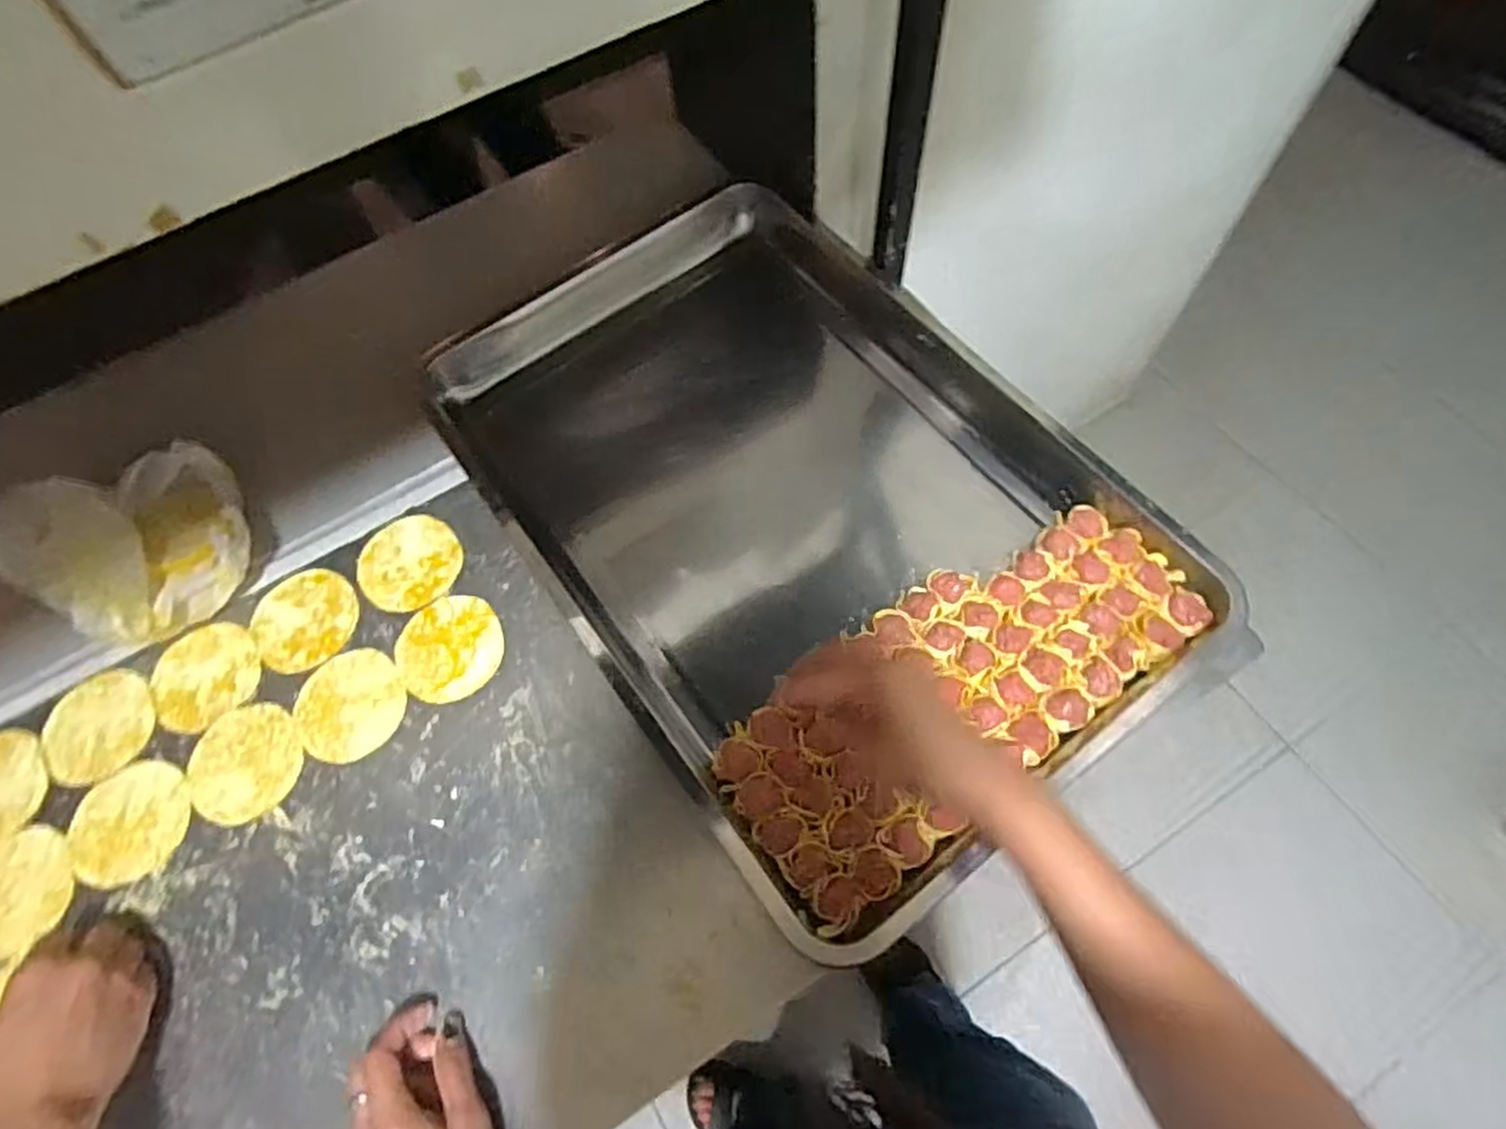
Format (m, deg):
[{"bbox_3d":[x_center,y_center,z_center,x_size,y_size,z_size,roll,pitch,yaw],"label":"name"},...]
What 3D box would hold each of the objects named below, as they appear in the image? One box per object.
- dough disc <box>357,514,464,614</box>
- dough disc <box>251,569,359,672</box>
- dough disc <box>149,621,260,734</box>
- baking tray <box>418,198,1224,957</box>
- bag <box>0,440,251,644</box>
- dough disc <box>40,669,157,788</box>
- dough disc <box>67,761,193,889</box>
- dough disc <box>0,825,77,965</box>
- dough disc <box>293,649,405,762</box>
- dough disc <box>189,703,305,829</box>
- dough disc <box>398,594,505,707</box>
[{"bbox_3d":[-0.285,-0.003,0.623,0.081,0.007,0.082,-1,65,2],"label":"dough disc"},{"bbox_3d":[-0.364,0.044,0.607,0.084,0.004,0.082,-1,65,2],"label":"dough disc"},{"bbox_3d":[-0.432,0.087,0.591,0.081,0.004,0.085,-1,65,2],"label":"dough disc"},{"bbox_3d":[0.031,-0.057,0.614,0.390,0.068,0.573,-33,68,-12],"label":"baking tray"},{"bbox_3d":[-0.502,-0.030,0.604,0.214,0.079,0.162,29,70,15],"label":"bag"},{"bbox_3d":[-0.504,0.123,0.581,0.080,0.010,0.090,-16,66,-5],"label":"dough disc"},{"bbox_3d":[-0.457,0.187,0.546,0.077,0.007,0.084,-1,65,2],"label":"dough disc"},{"bbox_3d":[-0.525,0.232,0.532,0.081,0.010,0.084,-1,65,2],"label":"dough disc"},{"bbox_3d":[-0.310,0.107,0.577,0.084,0.004,0.082,-1,65,2],"label":"dough disc"},{"bbox_3d":[-0.381,0.147,0.560,0.081,0.004,0.085,-1,65,2],"label":"dough disc"},{"bbox_3d":[-0.240,0.066,0.592,0.081,0.006,0.083,-1,65,2],"label":"dough disc"}]

